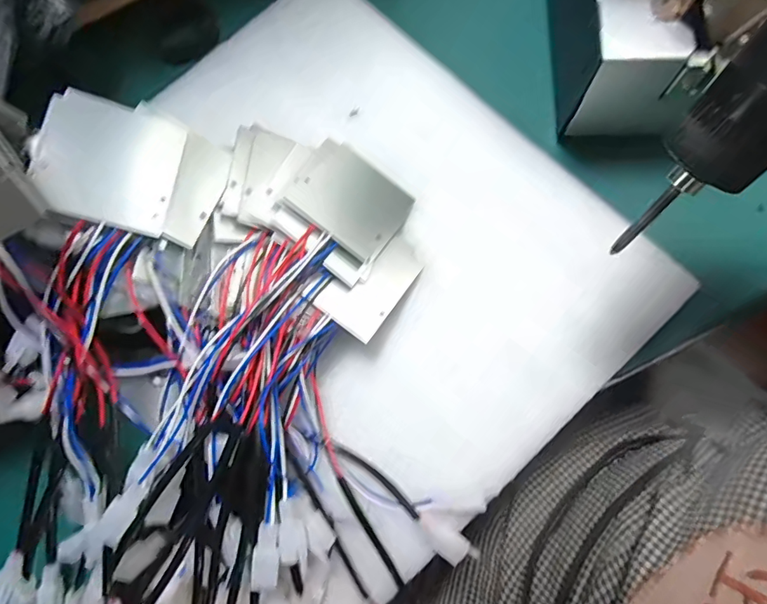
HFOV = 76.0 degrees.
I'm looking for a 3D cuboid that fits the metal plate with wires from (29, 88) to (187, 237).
[{"bbox_3d":[-0.142,-0.074,0.255,0.063,0.004,0.068,12,69,-21],"label":"metal plate with wires"}]

